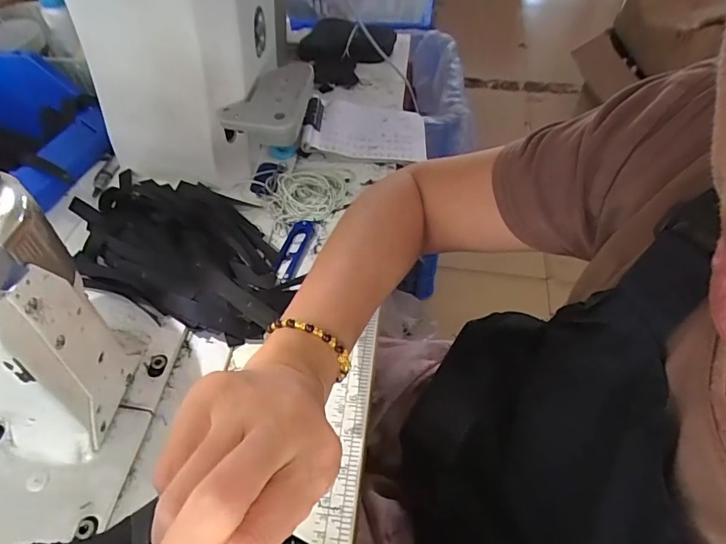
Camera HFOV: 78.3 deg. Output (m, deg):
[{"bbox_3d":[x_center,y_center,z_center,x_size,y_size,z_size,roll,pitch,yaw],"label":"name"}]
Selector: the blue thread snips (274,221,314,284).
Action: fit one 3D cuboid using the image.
[{"bbox_3d":[-0.068,-0.022,0.434,0.021,0.011,0.079,9,53,9],"label":"blue thread snips"}]

